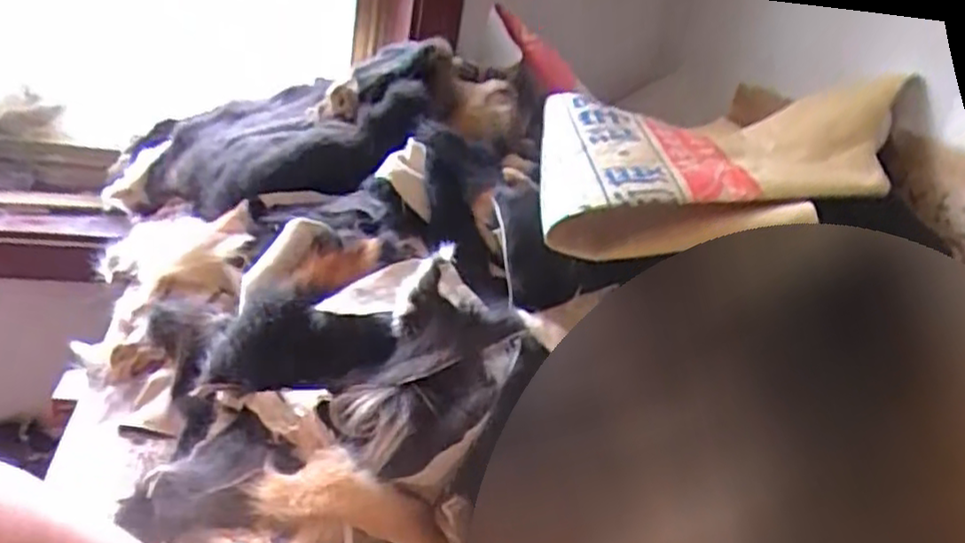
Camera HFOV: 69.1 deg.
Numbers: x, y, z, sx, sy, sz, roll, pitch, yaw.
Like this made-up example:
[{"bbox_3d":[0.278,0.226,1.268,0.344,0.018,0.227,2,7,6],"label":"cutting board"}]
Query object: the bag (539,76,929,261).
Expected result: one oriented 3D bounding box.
[{"bbox_3d":[0.234,-0.110,0.660,0.349,0.059,0.218,1,47,5],"label":"bag"}]

